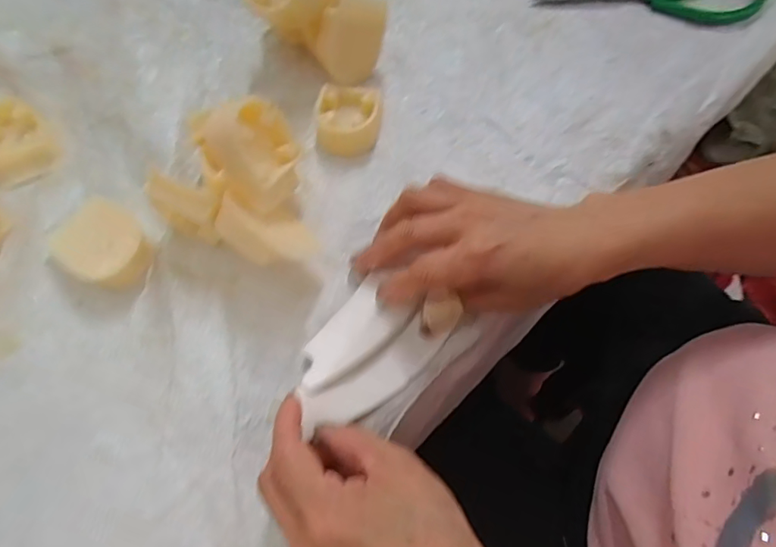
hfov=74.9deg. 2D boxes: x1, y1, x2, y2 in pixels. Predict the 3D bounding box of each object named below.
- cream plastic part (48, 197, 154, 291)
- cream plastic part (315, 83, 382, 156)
[{"bbox_3d":[-0.180,-0.015,0.328,0.054,0.025,0.048,33,70,12],"label":"cream plastic part"},{"bbox_3d":[-0.029,-0.115,0.379,0.046,0.021,0.057,1,67,-1],"label":"cream plastic part"}]

